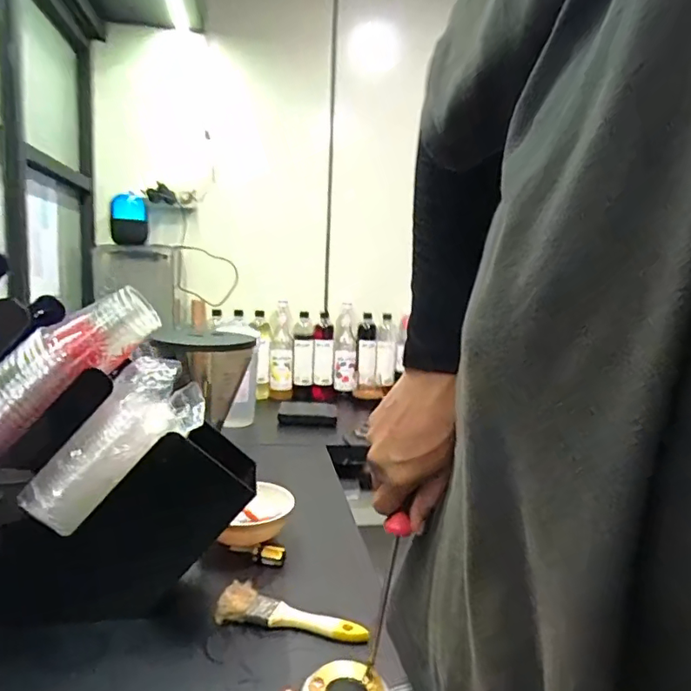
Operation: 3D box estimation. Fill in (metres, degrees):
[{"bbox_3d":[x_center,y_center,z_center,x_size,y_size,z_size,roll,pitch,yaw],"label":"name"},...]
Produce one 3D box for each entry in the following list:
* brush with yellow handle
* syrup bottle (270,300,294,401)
[{"bbox_3d":[-0.059,0.301,0.589,0.171,0.020,0.056,4,7,15],"label":"brush with yellow handle"},{"bbox_3d":[-0.213,0.008,1.709,0.078,0.277,0.074,1,7,-8],"label":"syrup bottle"}]

